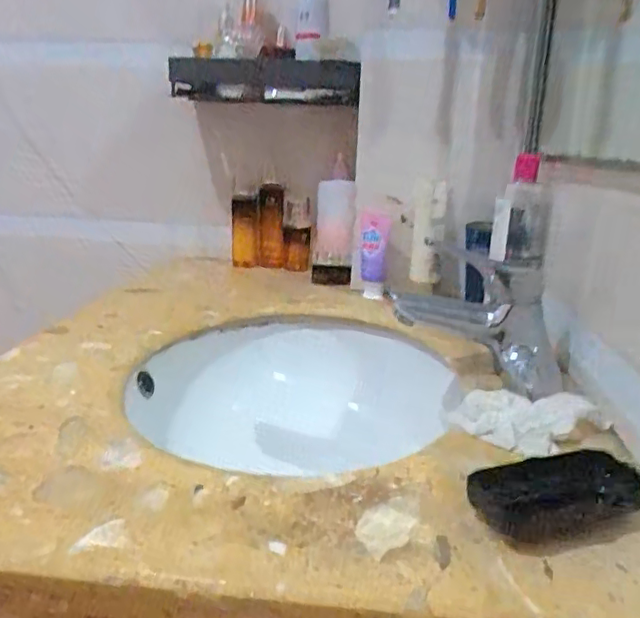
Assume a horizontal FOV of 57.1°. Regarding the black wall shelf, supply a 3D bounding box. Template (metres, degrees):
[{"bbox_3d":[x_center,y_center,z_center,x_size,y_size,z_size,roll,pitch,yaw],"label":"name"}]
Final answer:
[{"bbox_3d":[-0.089,-0.338,0.877,0.291,0.064,0.061,2,17,7],"label":"black wall shelf"}]

